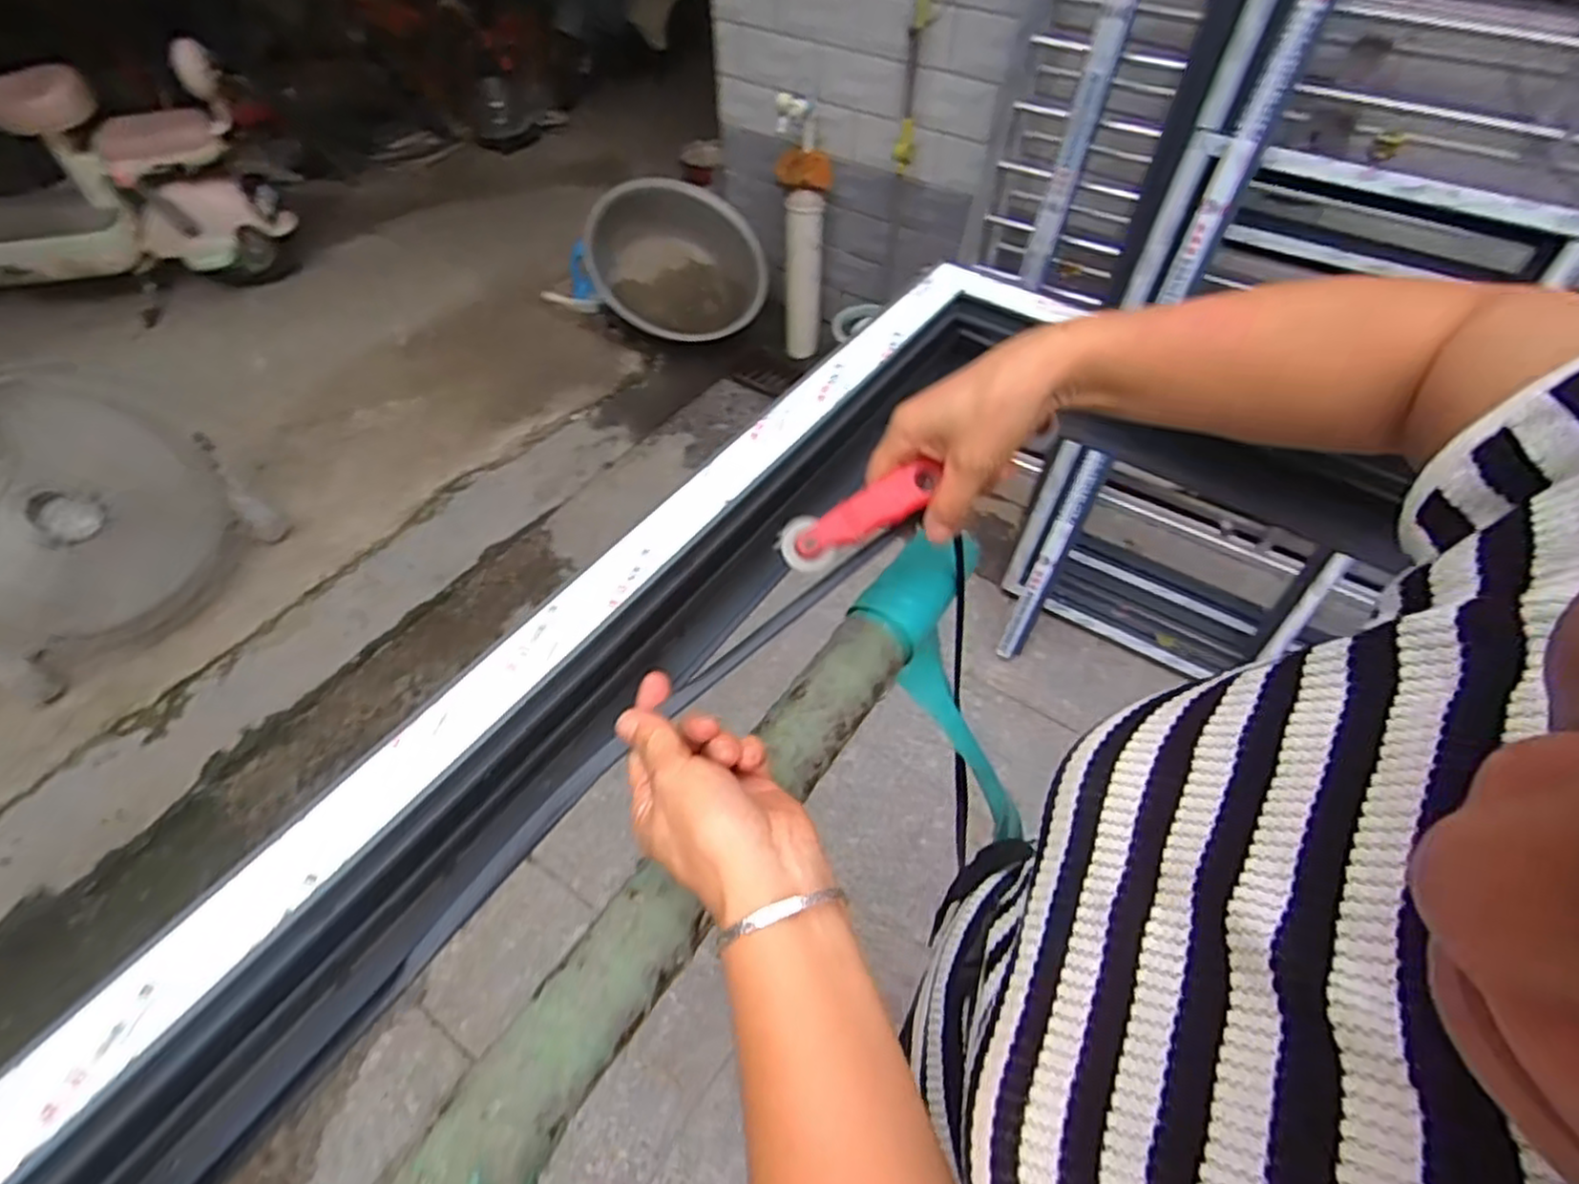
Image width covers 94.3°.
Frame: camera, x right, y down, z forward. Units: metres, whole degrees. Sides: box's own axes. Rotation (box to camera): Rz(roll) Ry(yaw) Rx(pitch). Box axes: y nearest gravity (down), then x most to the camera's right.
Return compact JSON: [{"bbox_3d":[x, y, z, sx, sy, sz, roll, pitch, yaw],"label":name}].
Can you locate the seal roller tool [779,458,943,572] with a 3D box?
[{"bbox_3d":[0.042,-0.047,0.454,0.104,0.024,0.030,-28,94,-3],"label":"seal roller tool"}]

